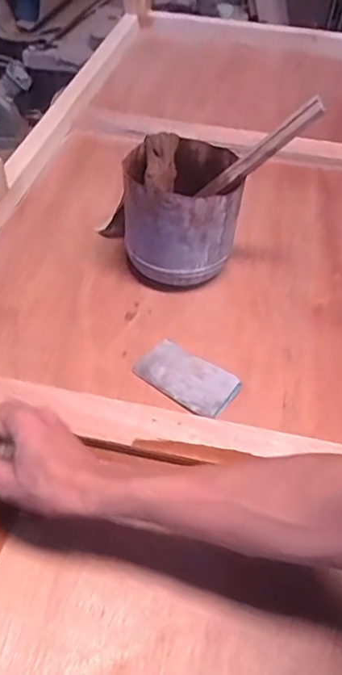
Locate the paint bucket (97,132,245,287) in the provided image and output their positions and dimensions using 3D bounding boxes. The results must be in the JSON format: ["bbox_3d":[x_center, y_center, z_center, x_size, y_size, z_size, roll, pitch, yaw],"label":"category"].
[{"bbox_3d":[0.016,-0.160,0.707,0.147,0.150,0.146,14,44,8],"label":"paint bucket"}]

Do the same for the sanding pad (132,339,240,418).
[{"bbox_3d":[0.021,0.043,0.609,0.109,0.012,0.064,31,49,23],"label":"sanding pad"}]

